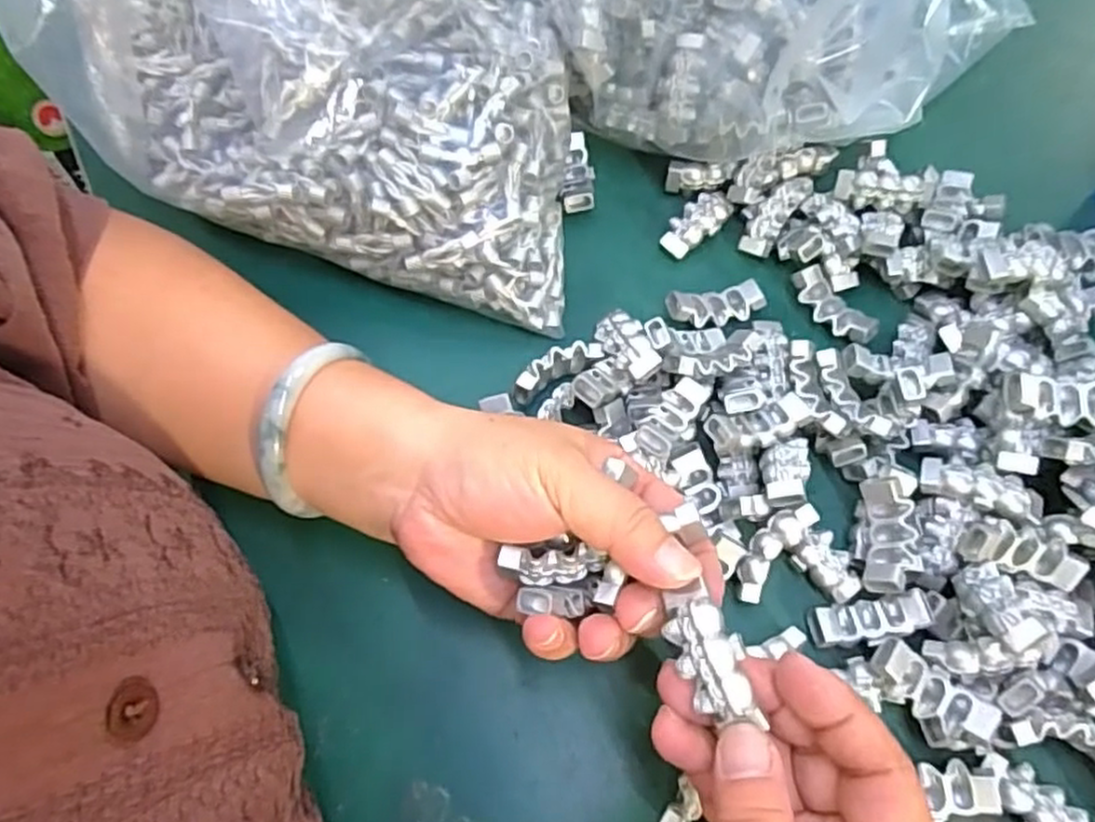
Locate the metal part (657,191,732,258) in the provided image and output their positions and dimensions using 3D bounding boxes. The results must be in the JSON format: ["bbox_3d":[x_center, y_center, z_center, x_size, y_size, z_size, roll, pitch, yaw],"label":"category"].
[{"bbox_3d":[0.079,-0.098,0.377,0.021,0.011,0.044,42,73,14],"label":"metal part"}]

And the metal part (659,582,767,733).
[{"bbox_3d":[0.049,0.075,0.223,0.016,0.010,0.041,-18,65,-8],"label":"metal part"}]

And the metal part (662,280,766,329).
[{"bbox_3d":[0.082,-0.052,0.357,0.046,0.012,0.018,-9,69,-5],"label":"metal part"}]

